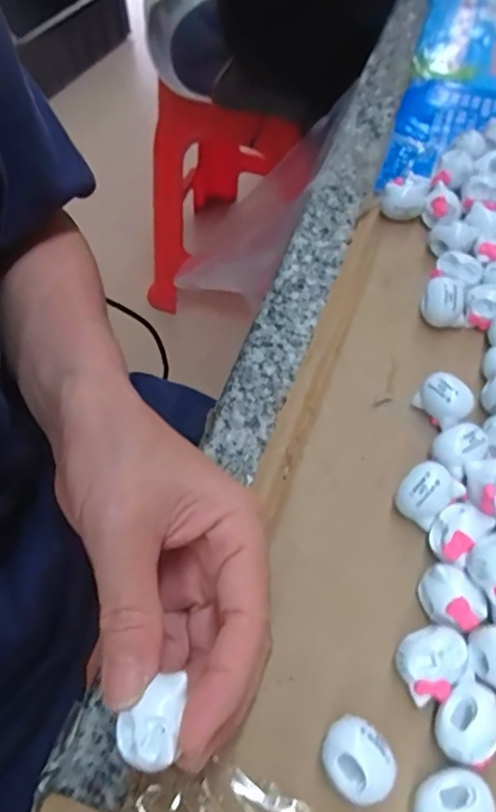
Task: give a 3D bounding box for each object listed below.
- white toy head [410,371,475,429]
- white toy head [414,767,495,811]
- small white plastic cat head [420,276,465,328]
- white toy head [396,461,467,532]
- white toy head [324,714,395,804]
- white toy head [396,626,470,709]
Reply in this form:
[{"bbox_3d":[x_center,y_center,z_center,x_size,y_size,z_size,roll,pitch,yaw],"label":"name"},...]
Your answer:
[{"bbox_3d":[0.093,-0.002,0.286,0.016,0.021,0.024,-24,59,-15],"label":"white toy head"},{"bbox_3d":[0.067,0.133,0.199,0.024,0.019,0.021,-9,57,-6],"label":"white toy head"},{"bbox_3d":[0.104,-0.055,0.323,0.021,0.022,0.019,-5,56,-3],"label":"small white plastic cat head"},{"bbox_3d":[0.077,0.038,0.260,0.023,0.020,0.021,-40,65,-23],"label":"white toy head"},{"bbox_3d":[0.037,0.122,0.207,0.020,0.018,0.025,-34,62,-20],"label":"white toy head"},{"bbox_3d":[0.069,0.094,0.222,0.025,0.016,0.022,-21,59,-13],"label":"white toy head"}]

